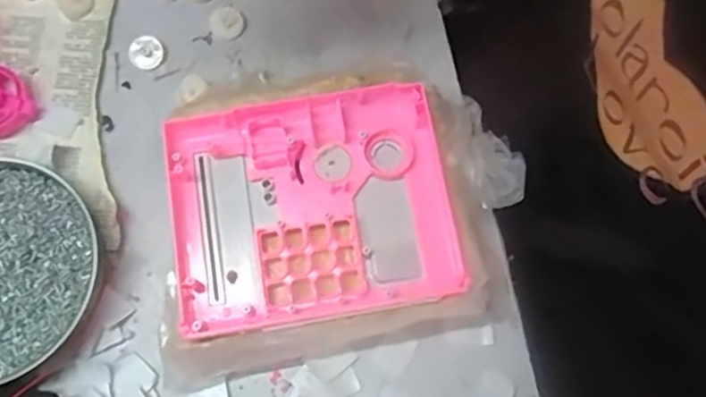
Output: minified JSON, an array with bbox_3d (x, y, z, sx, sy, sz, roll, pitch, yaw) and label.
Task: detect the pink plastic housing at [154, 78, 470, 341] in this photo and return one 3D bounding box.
[{"bbox_3d":[-0.026,0.006,0.377,0.165,0.016,0.132,-10,75,-3],"label":"pink plastic housing"}]

